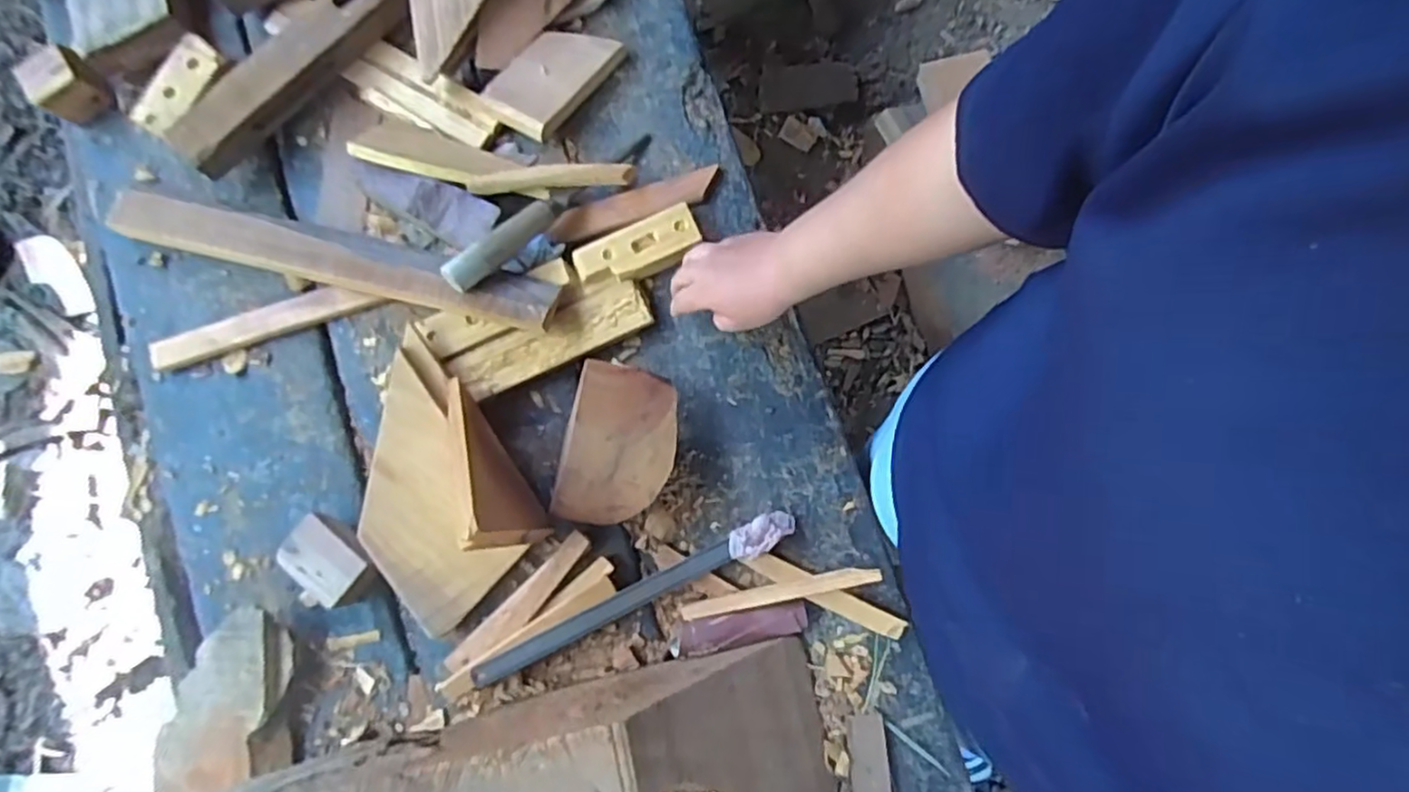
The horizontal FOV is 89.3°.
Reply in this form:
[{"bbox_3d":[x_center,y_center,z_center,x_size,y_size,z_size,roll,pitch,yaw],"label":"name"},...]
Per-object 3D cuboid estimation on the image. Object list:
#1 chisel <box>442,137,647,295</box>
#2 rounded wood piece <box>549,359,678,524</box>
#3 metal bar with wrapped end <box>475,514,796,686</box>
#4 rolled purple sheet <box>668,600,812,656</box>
[{"bbox_3d":[-0.145,-0.183,0.681,0.032,0.020,0.248,43,65,7],"label":"chisel"},{"bbox_3d":[-0.076,0.049,0.642,0.101,0.086,0.146,14,83,3],"label":"rounded wood piece"},{"bbox_3d":[-0.059,0.183,0.644,0.308,0.033,0.029,-28,83,-3],"label":"metal bar with wrapped end"},{"bbox_3d":[0.030,0.208,0.641,0.123,0.026,0.031,-12,82,0],"label":"rolled purple sheet"}]

